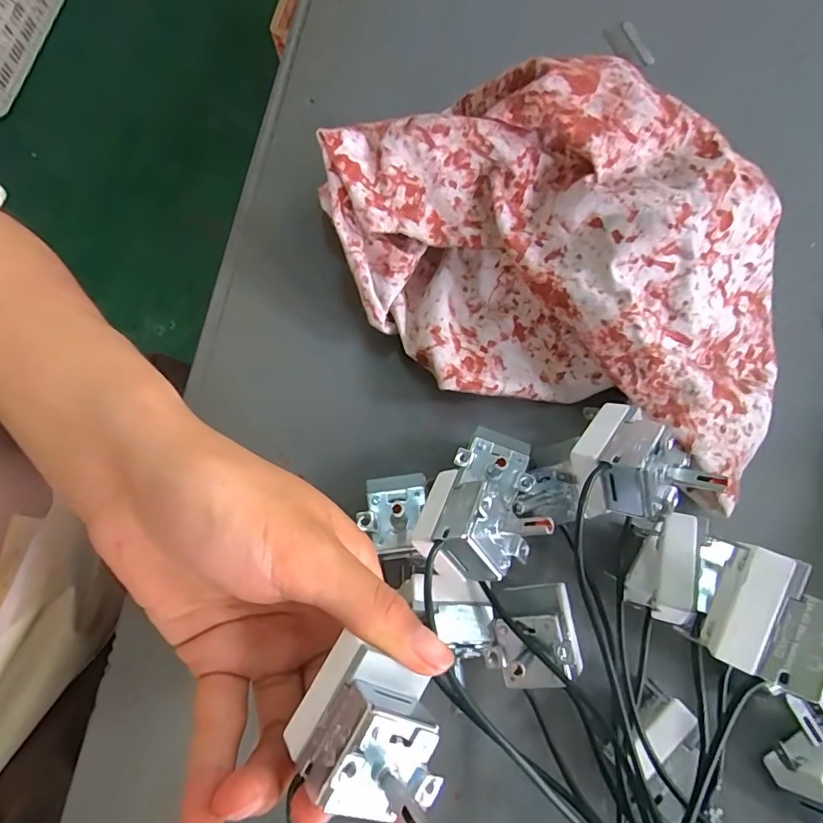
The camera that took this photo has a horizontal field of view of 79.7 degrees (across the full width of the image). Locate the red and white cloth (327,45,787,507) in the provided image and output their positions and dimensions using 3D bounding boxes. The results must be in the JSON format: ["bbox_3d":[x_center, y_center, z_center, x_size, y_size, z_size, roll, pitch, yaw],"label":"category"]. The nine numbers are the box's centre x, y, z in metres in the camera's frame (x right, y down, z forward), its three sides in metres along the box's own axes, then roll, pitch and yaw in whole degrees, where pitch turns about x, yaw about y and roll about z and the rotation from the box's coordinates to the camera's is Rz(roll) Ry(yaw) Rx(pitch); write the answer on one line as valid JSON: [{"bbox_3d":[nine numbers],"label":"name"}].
[{"bbox_3d":[0.068,-0.074,0.234,0.241,0.079,0.138,27,76,9],"label":"red and white cloth"}]

